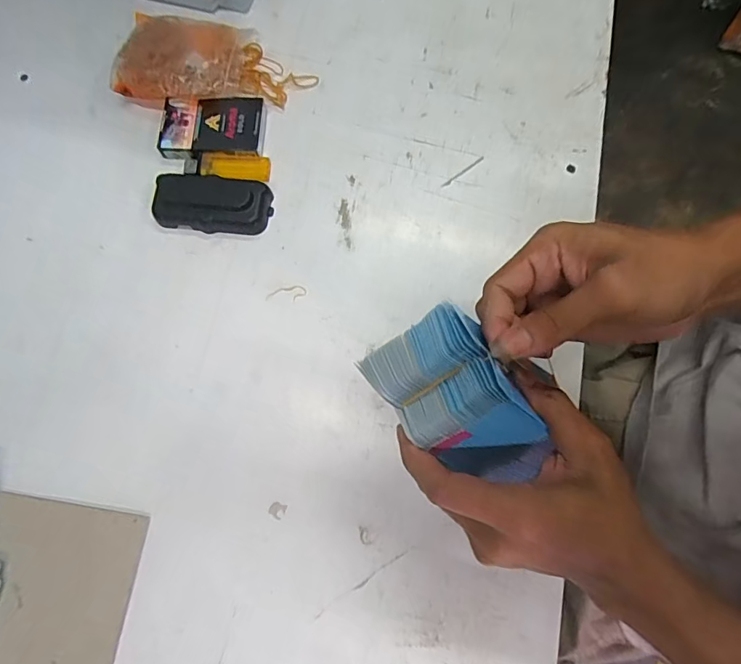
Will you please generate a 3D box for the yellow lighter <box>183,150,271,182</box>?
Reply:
[{"bbox_3d":[-0.141,-0.163,0.460,0.081,0.015,0.028,5,75,3],"label":"yellow lighter"}]

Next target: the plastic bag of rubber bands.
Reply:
[{"bbox_3d":[-0.158,-0.274,0.477,0.184,0.039,0.101,8,75,4],"label":"plastic bag of rubber bands"}]

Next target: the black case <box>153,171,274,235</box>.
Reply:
[{"bbox_3d":[-0.150,-0.123,0.443,0.107,0.022,0.054,7,75,4],"label":"black case"}]

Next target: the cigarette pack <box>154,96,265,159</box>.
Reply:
[{"bbox_3d":[-0.156,-0.203,0.460,0.099,0.021,0.062,-3,75,1],"label":"cigarette pack"}]

